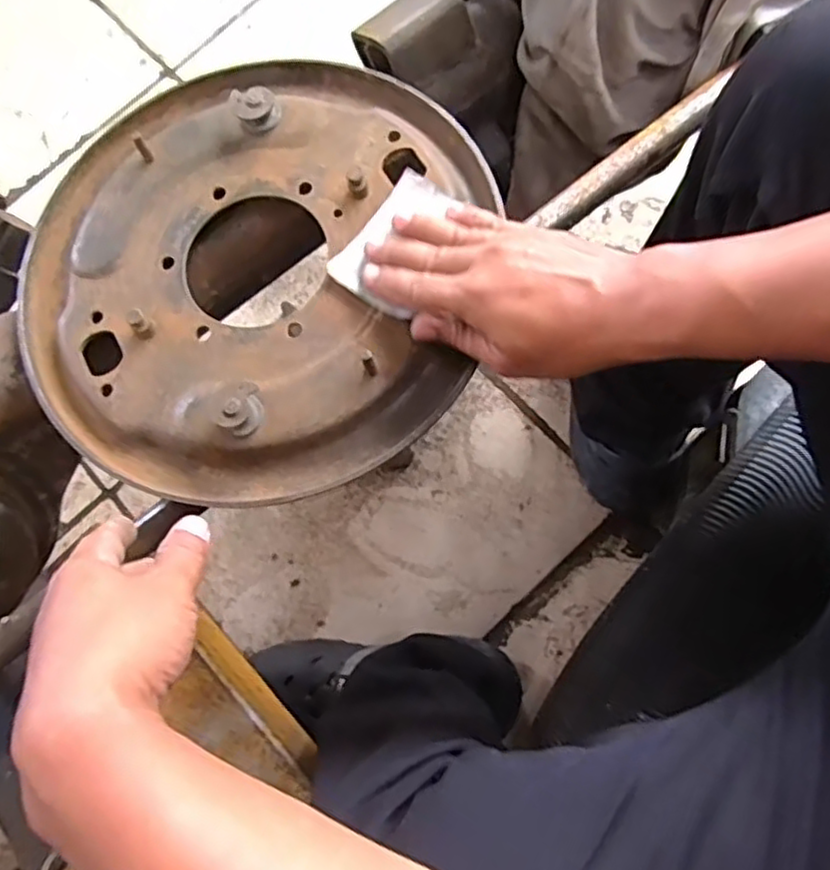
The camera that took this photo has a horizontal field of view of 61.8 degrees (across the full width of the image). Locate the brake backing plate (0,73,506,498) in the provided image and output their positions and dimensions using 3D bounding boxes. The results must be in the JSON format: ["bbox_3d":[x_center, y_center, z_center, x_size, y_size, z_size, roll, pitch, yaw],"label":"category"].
[{"bbox_3d":[-0.105,-0.110,0.430,0.278,0.042,0.288,0,77,1],"label":"brake backing plate"}]

